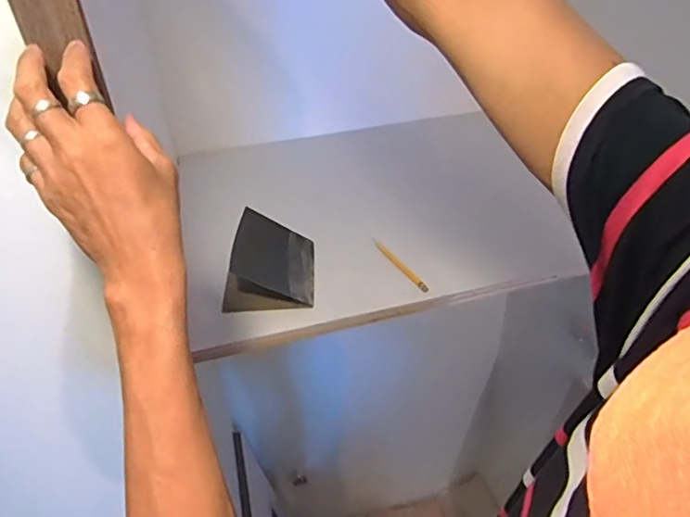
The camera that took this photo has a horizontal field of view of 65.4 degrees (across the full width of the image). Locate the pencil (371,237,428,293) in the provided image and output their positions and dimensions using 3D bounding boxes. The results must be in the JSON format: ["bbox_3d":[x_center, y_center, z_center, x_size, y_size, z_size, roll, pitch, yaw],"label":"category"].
[{"bbox_3d":[0.071,0.007,0.733,0.009,0.012,0.133,-21,40,-22],"label":"pencil"}]

